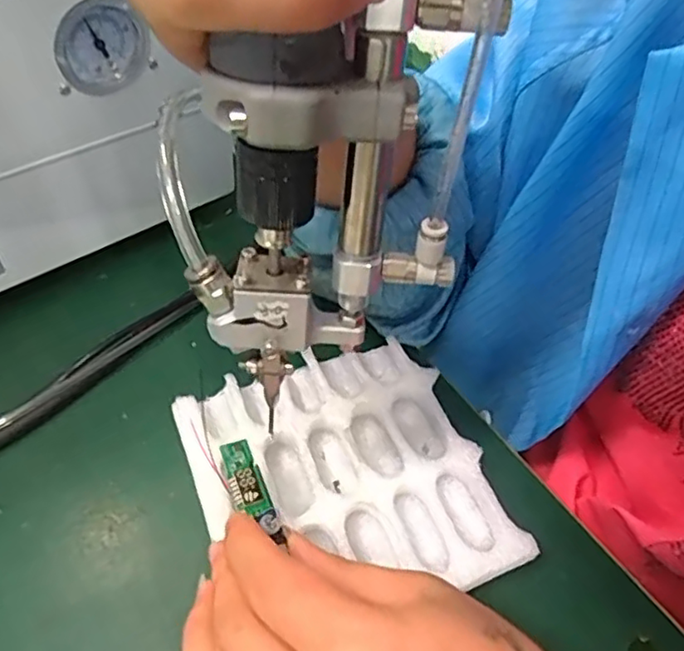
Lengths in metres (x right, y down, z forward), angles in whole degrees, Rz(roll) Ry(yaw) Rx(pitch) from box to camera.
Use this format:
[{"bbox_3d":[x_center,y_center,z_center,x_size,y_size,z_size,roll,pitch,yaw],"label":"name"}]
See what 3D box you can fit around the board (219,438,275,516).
[{"bbox_3d":[-0.040,0.062,0.254,0.014,0.004,0.032,-18,57,-19],"label":"board"}]

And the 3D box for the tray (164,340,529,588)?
[{"bbox_3d":[-0.003,0.068,0.292,0.126,0.020,0.133,-13,53,-16],"label":"tray"}]

